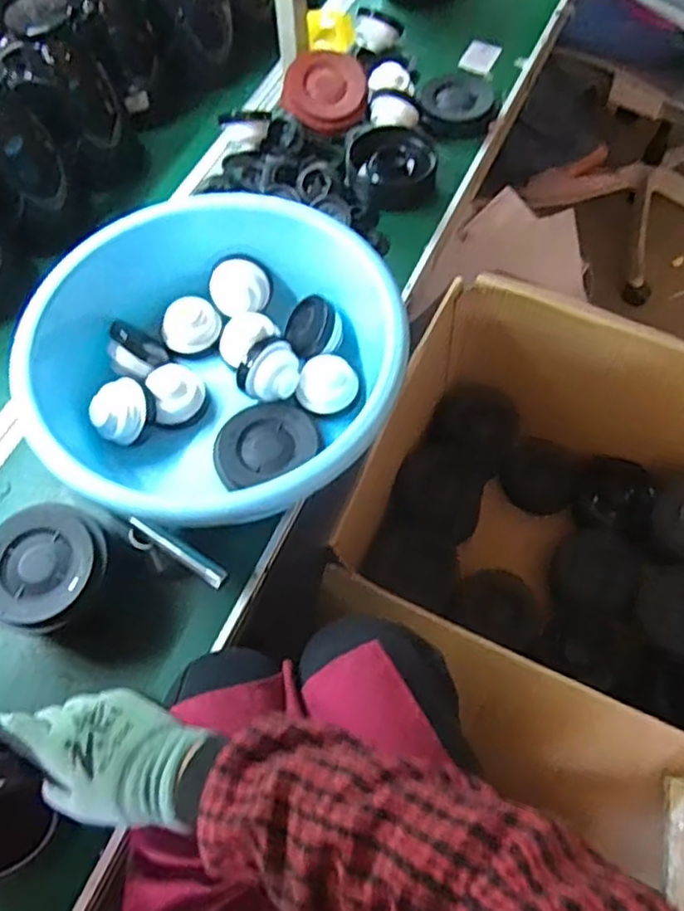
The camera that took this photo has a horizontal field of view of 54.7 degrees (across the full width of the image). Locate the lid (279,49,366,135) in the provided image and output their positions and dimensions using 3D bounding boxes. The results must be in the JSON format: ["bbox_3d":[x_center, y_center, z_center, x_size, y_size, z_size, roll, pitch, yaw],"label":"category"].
[{"bbox_3d":[-0.021,-0.495,0.894,0.113,0.018,0.114,0,89,-3],"label":"lid"}]

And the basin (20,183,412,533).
[{"bbox_3d":[-0.126,-0.086,0.719,0.363,0.154,0.338,-1,63,2],"label":"basin"}]

